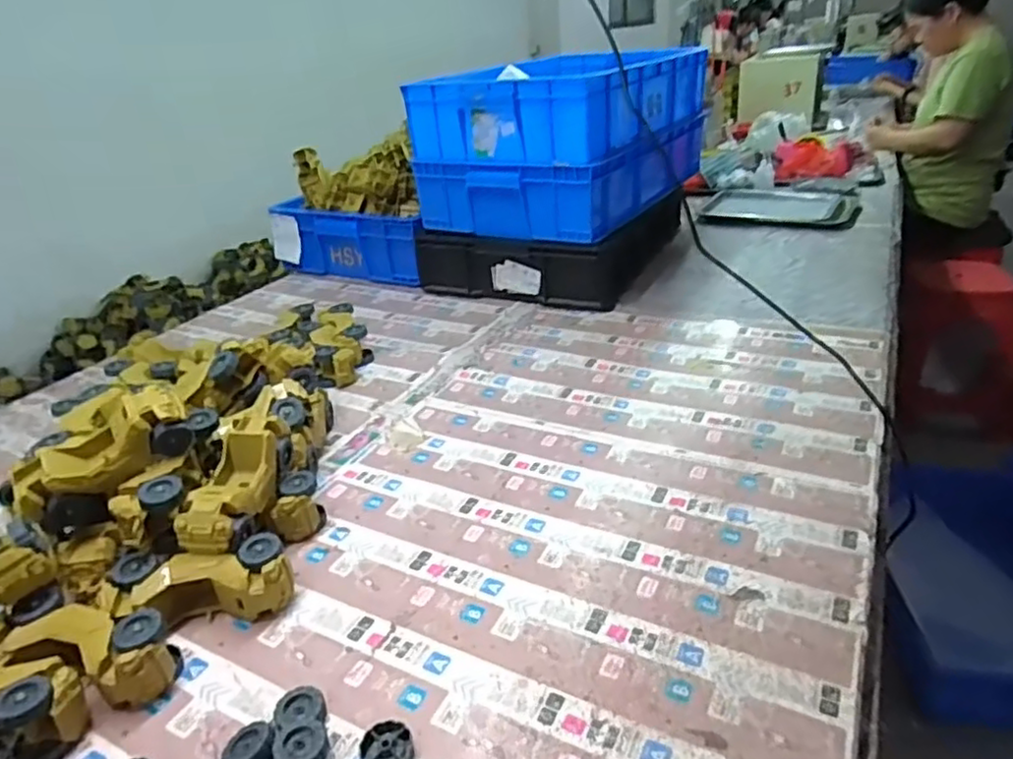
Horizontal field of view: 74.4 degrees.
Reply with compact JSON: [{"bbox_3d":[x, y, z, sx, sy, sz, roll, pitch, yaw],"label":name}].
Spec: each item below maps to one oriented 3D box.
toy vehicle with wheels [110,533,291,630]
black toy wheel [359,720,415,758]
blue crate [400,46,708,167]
[{"bbox_3d":[-0.278,0.189,0.616,0.154,0.058,0.059,-10,30,-7],"label":"toy vehicle with wheels"},{"bbox_3d":[-0.088,0.272,0.490,0.037,0.011,0.039,-4,29,2],"label":"black toy wheel"},{"bbox_3d":[0.133,-0.544,1.322,0.358,0.148,0.574,16,35,33],"label":"blue crate"}]

